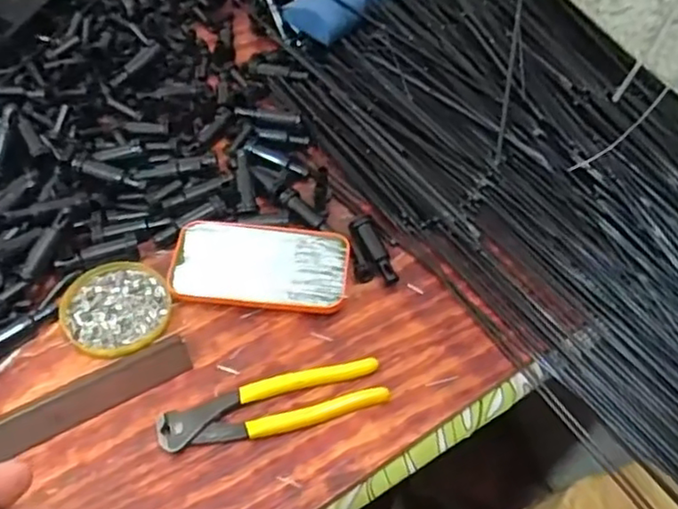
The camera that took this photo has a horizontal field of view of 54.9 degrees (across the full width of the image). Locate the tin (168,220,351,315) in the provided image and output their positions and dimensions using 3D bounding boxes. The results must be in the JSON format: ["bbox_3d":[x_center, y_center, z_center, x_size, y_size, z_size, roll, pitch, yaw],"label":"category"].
[{"bbox_3d":[-0.065,0.006,0.551,0.145,0.016,0.080,7,54,0],"label":"tin"}]

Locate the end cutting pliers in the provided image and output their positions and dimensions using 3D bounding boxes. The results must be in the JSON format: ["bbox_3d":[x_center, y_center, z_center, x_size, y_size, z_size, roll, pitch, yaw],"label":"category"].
[{"bbox_3d":[-0.047,0.111,0.478,0.163,0.013,0.042,-13,57,-14],"label":"end cutting pliers"}]

